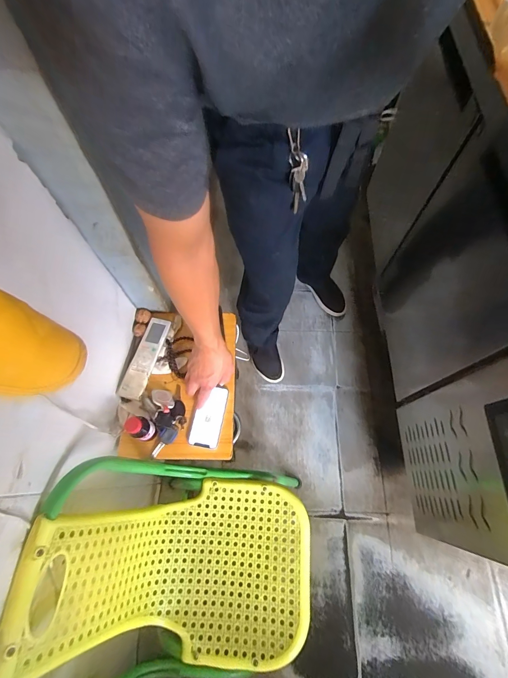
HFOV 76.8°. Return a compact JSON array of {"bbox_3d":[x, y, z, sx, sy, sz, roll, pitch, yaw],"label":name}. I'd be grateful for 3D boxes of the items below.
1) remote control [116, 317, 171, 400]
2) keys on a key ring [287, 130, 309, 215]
[{"bbox_3d":[-0.244,0.039,0.716,0.047,0.029,0.191,11,68,7],"label":"remote control"},{"bbox_3d":[0.073,-0.282,0.545,0.034,0.121,0.036,3,67,4],"label":"keys on a key ring"}]

